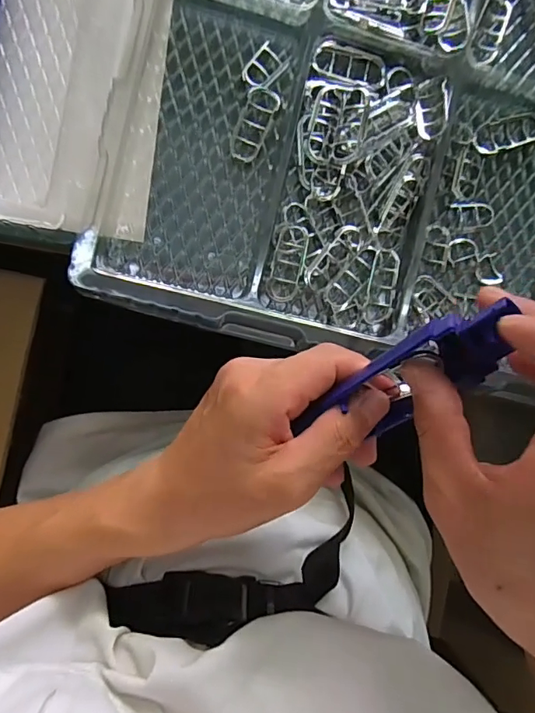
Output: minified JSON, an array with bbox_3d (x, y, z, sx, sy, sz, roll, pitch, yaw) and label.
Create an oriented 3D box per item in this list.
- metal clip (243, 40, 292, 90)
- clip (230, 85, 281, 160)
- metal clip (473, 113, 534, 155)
[{"bbox_3d":[-0.002,-0.201,0.343,0.022,0.006,0.033,37,88,-6],"label":"metal clip"},{"bbox_3d":[-0.009,-0.161,0.344,0.023,0.010,0.051,18,90,-7],"label":"clip"},{"bbox_3d":[0.178,-0.165,0.364,0.054,0.007,0.024,-14,94,-6],"label":"metal clip"}]

